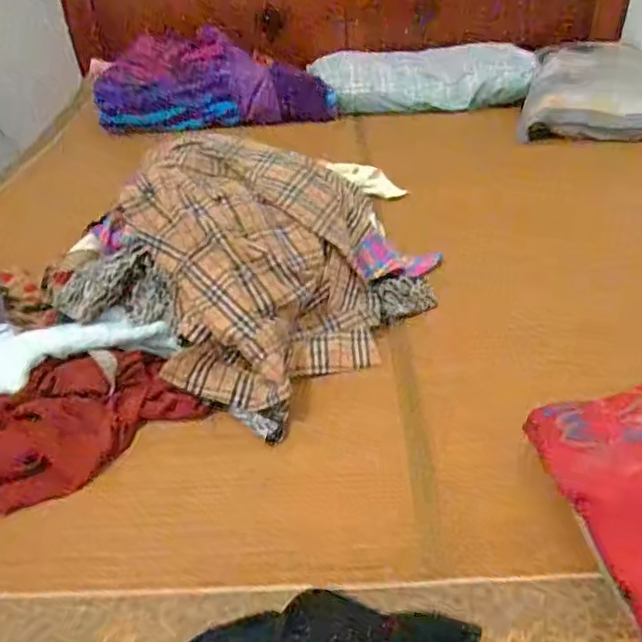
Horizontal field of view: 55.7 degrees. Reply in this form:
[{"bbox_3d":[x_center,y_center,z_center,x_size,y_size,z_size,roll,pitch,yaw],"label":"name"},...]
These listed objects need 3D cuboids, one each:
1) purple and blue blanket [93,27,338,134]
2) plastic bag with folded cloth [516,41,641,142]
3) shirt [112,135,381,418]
[{"bbox_3d":[-0.285,-0.667,1.709,0.637,0.193,0.294,-2,34,4],"label":"purple and blue blanket"},{"bbox_3d":[0.745,-0.622,1.590,0.387,0.121,0.457,9,36,20],"label":"plastic bag with folded cloth"},{"bbox_3d":[-0.088,-0.075,0.818,0.322,0.216,0.380,-4,34,0],"label":"shirt"}]

